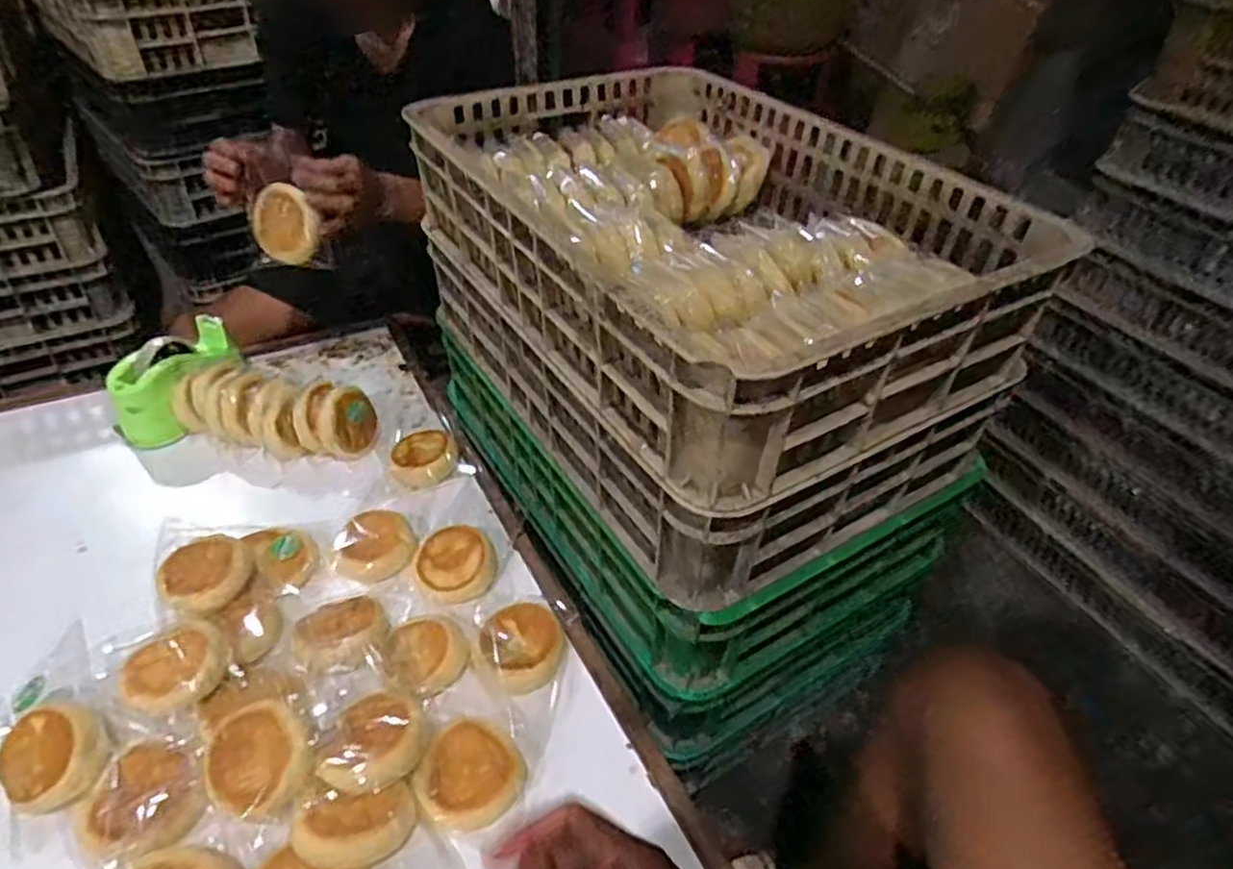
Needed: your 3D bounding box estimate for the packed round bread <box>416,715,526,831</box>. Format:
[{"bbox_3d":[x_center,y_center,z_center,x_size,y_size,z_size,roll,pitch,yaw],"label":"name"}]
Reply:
[{"bbox_3d":[-0.136,0.309,0.656,0.091,0.034,0.089,2,41,-2],"label":"packed round bread"}]

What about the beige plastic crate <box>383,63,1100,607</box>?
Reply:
[{"bbox_3d":[0.080,-0.172,0.789,0.422,0.259,0.596,-22,47,-26],"label":"beige plastic crate"}]

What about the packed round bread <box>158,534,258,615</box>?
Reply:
[{"bbox_3d":[-0.453,0.160,0.797,0.086,0.042,0.099,28,47,26],"label":"packed round bread"}]

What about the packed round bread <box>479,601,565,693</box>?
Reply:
[{"bbox_3d":[-0.097,0.225,0.765,0.090,0.028,0.091,2,41,-2],"label":"packed round bread"}]

